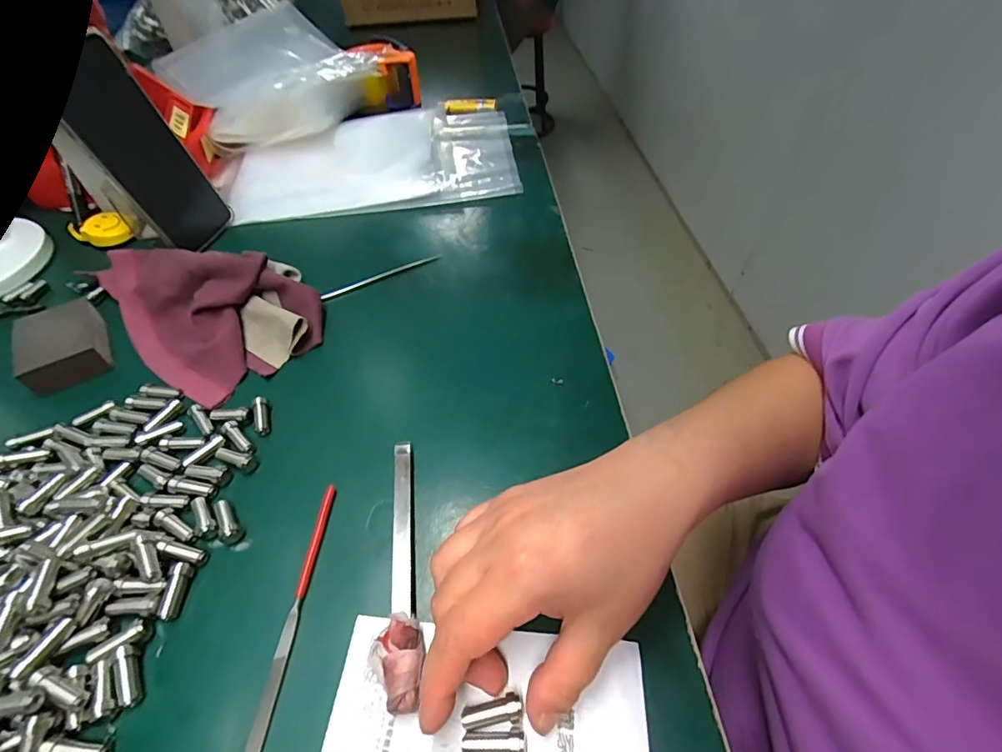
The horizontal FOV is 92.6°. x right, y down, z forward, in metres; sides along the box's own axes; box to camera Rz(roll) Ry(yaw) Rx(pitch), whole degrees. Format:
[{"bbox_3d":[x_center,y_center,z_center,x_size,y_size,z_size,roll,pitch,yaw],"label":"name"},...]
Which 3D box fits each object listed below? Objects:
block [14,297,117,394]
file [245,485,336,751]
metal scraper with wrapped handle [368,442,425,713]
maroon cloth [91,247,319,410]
[{"bbox_3d":[-0.328,-0.024,0.358,0.048,0.025,0.069,-28,54,-20],"label":"block"},{"bbox_3d":[-0.107,0.129,0.240,0.007,0.006,0.157,1,50,3],"label":"file"},{"bbox_3d":[-0.051,0.096,0.255,0.023,0.017,0.136,-3,50,0],"label":"metal scraper with wrapped handle"},{"bbox_3d":[-0.244,-0.070,0.386,0.209,0.036,0.123,32,58,26],"label":"maroon cloth"}]

